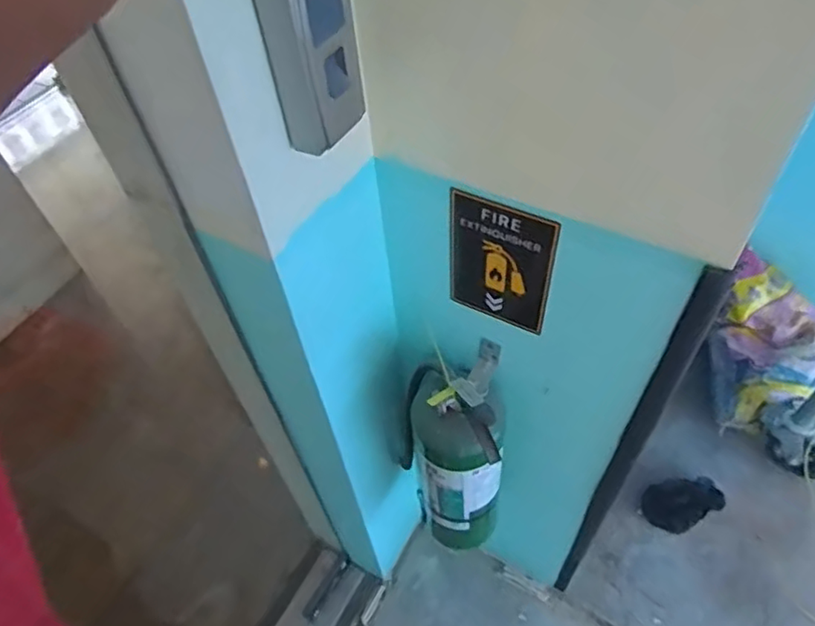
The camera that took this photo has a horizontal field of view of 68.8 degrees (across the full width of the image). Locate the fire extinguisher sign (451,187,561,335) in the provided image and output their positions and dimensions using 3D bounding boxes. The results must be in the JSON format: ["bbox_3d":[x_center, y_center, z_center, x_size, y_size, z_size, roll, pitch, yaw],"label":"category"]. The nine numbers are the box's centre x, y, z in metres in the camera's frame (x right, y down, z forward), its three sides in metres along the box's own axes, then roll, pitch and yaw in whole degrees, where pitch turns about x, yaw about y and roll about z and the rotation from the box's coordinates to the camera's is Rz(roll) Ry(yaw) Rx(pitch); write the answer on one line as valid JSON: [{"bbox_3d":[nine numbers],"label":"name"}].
[{"bbox_3d":[0.107,-0.054,0.692,0.121,0.187,0.011,20,54,20],"label":"fire extinguisher sign"}]

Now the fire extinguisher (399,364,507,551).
[{"bbox_3d":[0.080,0.233,0.940,0.153,0.445,0.135,4,51,7],"label":"fire extinguisher"}]

